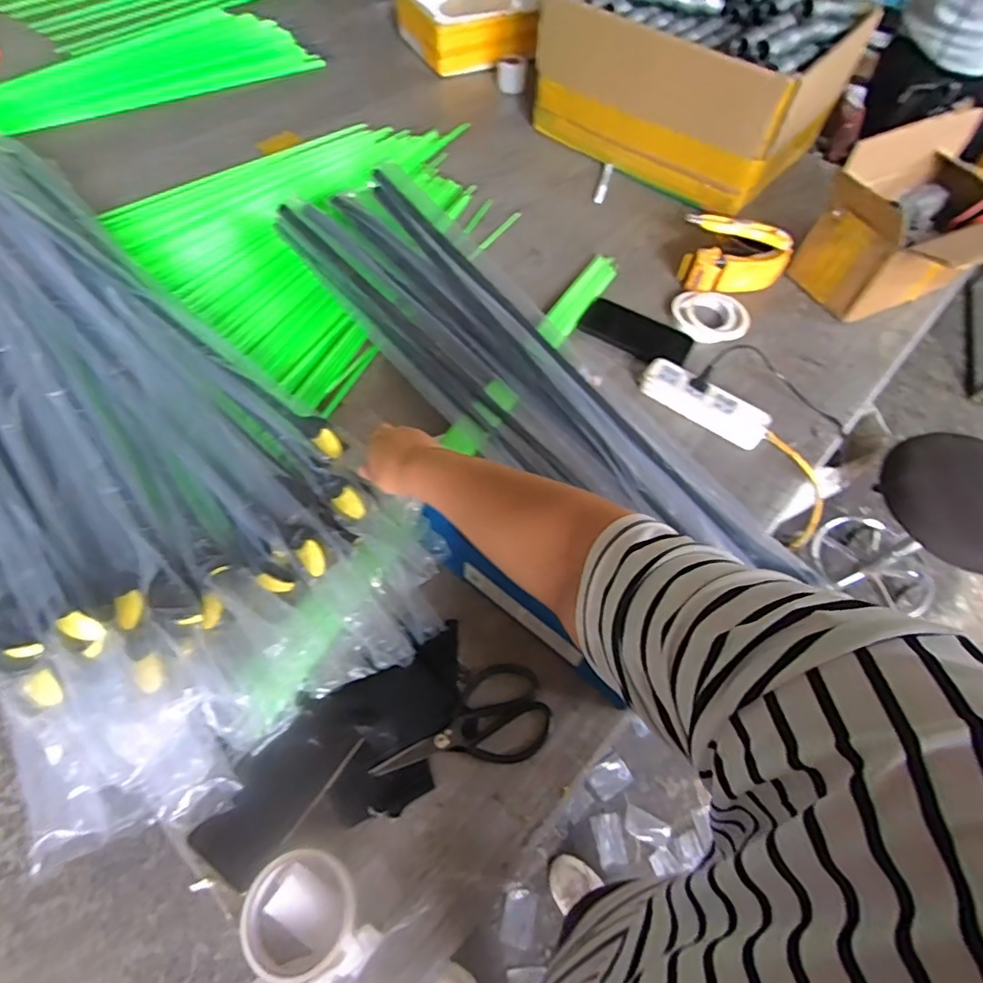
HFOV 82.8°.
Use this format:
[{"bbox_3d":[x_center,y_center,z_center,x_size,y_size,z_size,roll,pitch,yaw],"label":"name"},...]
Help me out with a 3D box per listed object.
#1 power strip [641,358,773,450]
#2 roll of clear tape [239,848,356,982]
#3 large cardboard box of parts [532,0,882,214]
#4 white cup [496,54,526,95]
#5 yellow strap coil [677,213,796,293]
[{"bbox_3d":[0.288,-0.122,0.759,0.175,0.034,0.048,35,64,16],"label":"power strip"},{"bbox_3d":[-0.159,0.347,0.461,0.088,0.019,0.089,1,60,-2],"label":"roll of clear tape"},{"bbox_3d":[0.346,-0.733,0.986,0.454,0.245,0.282,39,65,18],"label":"large cardboard box of parts"},{"bbox_3d":[0.042,-0.875,1.166,0.060,0.046,0.059,1,60,-2],"label":"white cup"},{"bbox_3d":[0.367,-0.357,0.869,0.164,0.084,0.112,29,62,13],"label":"yellow strap coil"}]

